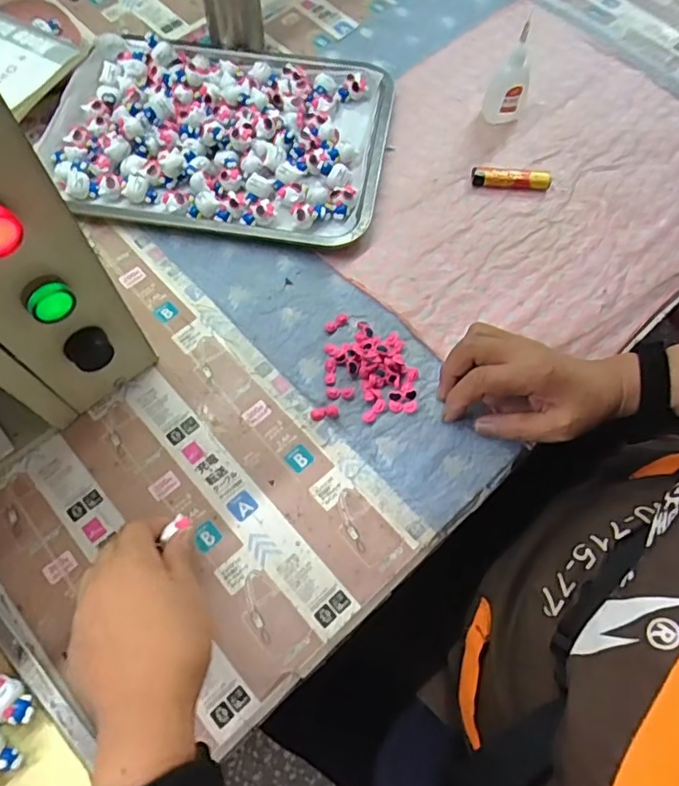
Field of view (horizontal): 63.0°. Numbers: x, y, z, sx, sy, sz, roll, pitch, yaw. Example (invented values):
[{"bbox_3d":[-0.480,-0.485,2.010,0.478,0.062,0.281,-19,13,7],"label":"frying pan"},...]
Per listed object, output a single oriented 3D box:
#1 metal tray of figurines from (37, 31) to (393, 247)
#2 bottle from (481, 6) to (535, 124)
[{"bbox_3d":[-0.127,-0.279,0.594,0.349,0.035,0.252,9,67,3],"label":"metal tray of figurines"},{"bbox_3d":[0.181,-0.329,0.581,0.043,0.083,0.032,12,67,4],"label":"bottle"}]

